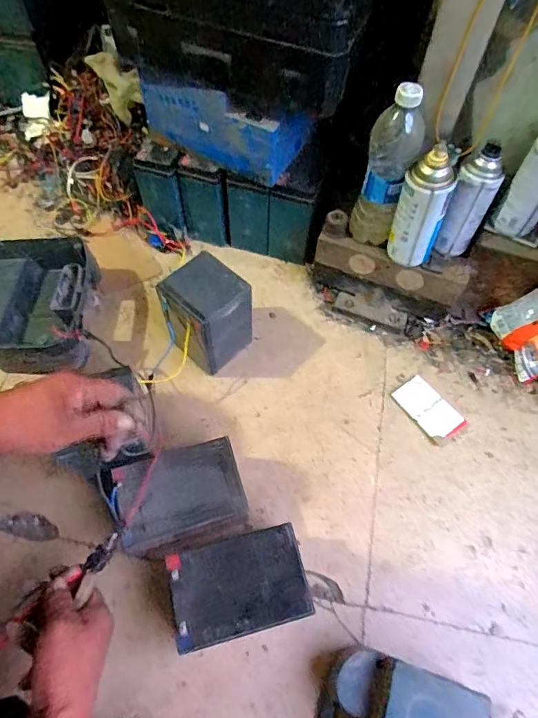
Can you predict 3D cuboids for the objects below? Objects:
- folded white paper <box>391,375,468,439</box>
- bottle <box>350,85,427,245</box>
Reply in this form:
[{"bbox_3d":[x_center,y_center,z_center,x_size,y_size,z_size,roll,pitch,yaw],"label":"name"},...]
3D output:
[{"bbox_3d":[0.257,0.080,0.717,0.063,0.008,0.107,-32,67,-18],"label":"folded white paper"},{"bbox_3d":[0.161,-0.261,0.623,0.068,0.209,0.056,27,64,12],"label":"bottle"}]

